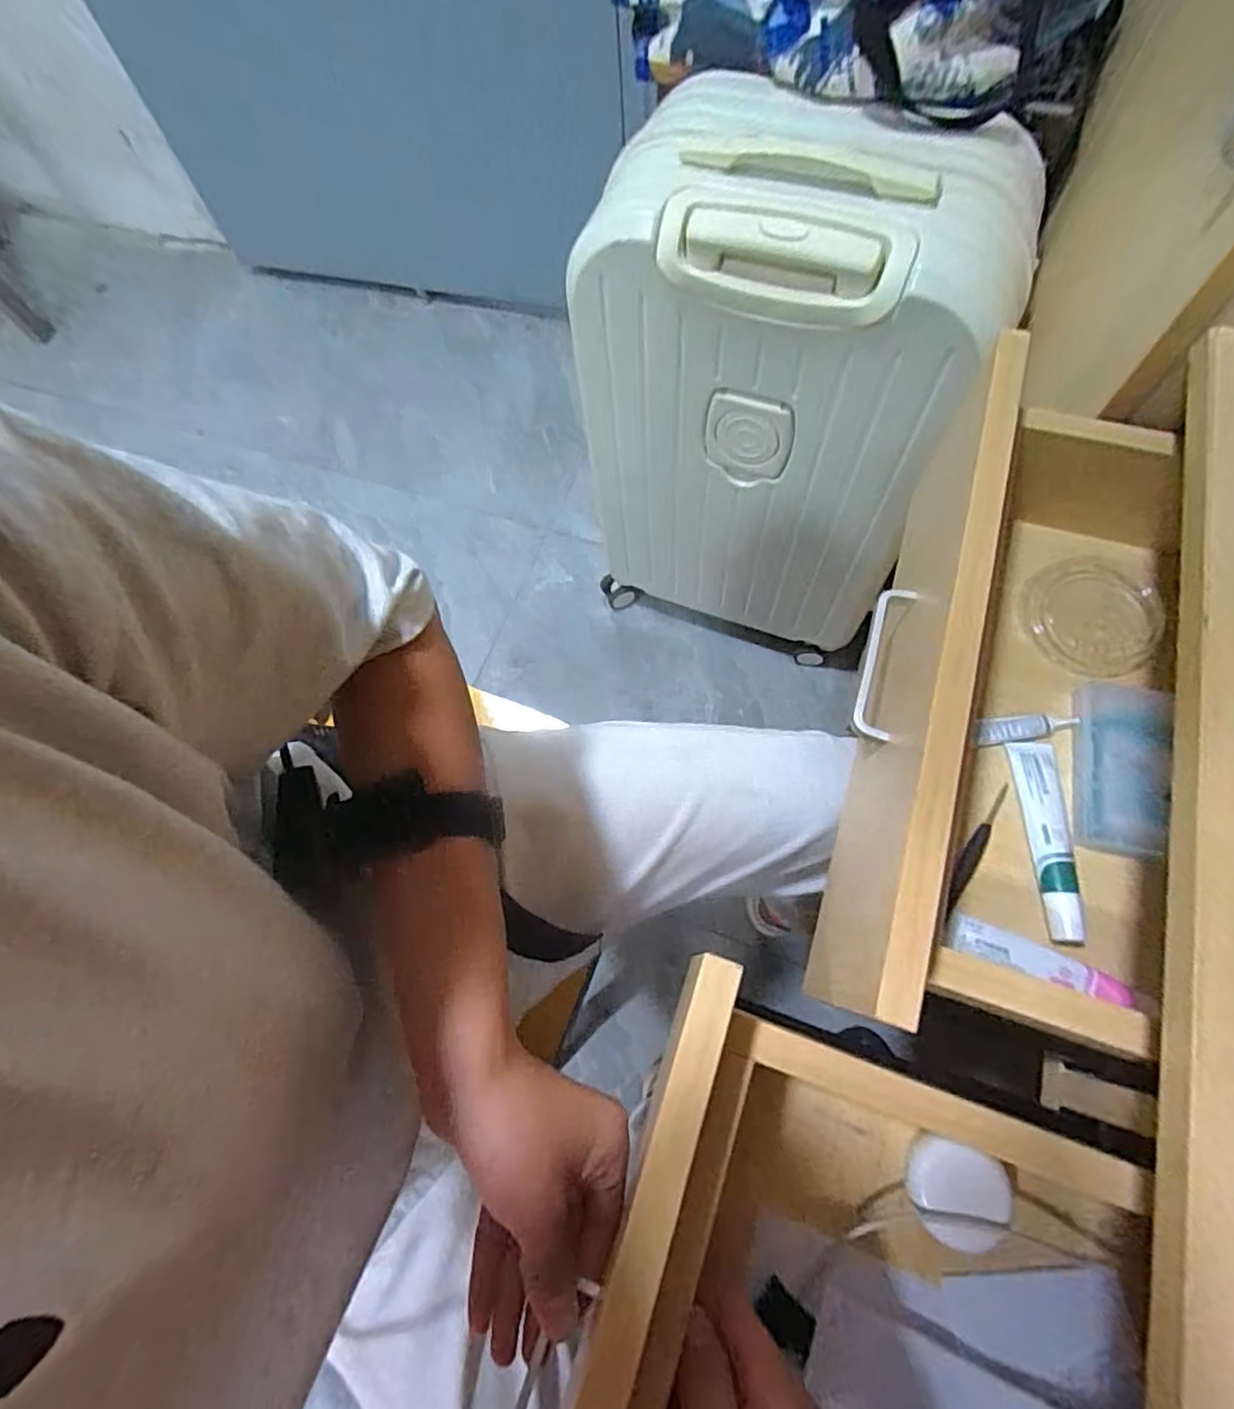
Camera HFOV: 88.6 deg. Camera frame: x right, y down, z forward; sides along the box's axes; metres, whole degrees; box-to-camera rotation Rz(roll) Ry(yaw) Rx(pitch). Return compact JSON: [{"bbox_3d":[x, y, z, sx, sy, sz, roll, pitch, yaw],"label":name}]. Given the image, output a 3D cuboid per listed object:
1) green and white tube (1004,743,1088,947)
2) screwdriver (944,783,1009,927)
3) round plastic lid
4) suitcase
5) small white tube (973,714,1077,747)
[{"bbox_3d":[0.259,0.079,0.376,0.027,0.022,0.119,1,70,3],"label":"green and white tube"},{"bbox_3d":[0.218,0.089,0.387,0.012,0.006,0.095,34,75,14],"label":"screwdriver"},{"bbox_3d":[0.323,-0.060,0.432,0.080,0.007,0.084,-4,75,15],"label":"round plastic lid"},{"bbox_3d":[0.181,-0.346,0.819,0.388,0.613,0.232,24,73,11],"label":"suitcase"},{"bbox_3d":[0.262,0.016,0.407,0.060,0.011,0.019,-3,70,2],"label":"small white tube"}]

